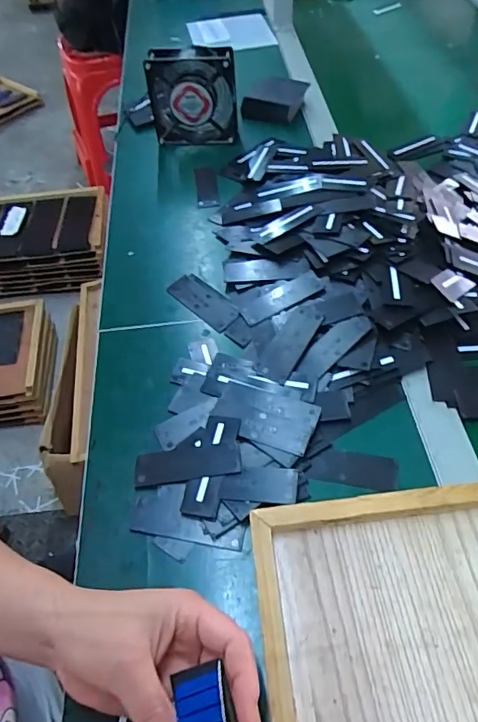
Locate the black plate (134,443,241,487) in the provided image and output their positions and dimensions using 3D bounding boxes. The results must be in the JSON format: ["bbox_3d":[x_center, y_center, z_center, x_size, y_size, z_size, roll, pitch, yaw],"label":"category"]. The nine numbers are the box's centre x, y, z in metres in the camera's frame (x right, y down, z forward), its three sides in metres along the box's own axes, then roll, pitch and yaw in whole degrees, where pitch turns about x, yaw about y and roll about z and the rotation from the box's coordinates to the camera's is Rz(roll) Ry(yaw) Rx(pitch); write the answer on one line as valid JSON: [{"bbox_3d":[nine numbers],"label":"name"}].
[{"bbox_3d":[-0.045,0.090,0.429,0.092,0.004,0.032,-7,47,4],"label":"black plate"}]

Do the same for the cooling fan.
[{"bbox_3d":[-0.067,-0.383,0.711,0.127,0.121,0.031,0,53,2],"label":"cooling fan"}]

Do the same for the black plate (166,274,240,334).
[{"bbox_3d":[-0.040,-0.068,0.557,0.037,0.004,0.097,-43,59,-16],"label":"black plate"}]

